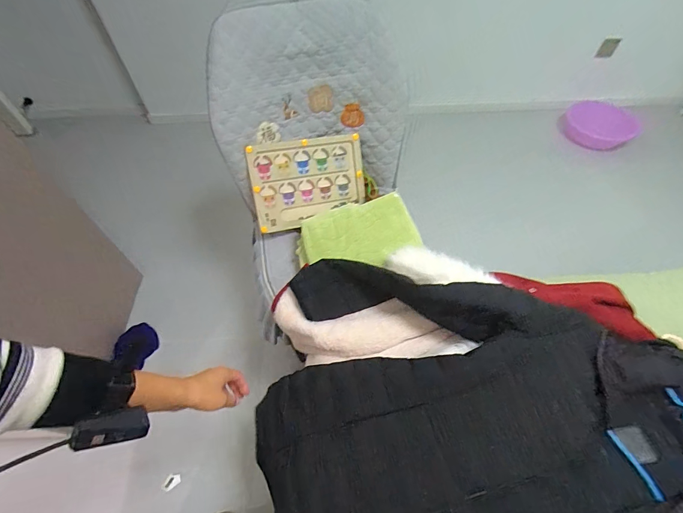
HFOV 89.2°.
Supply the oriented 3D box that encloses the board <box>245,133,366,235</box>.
[{"bbox_3d":[-0.080,-0.192,0.904,0.290,0.213,0.020,-12,14,-13],"label":"board"}]

